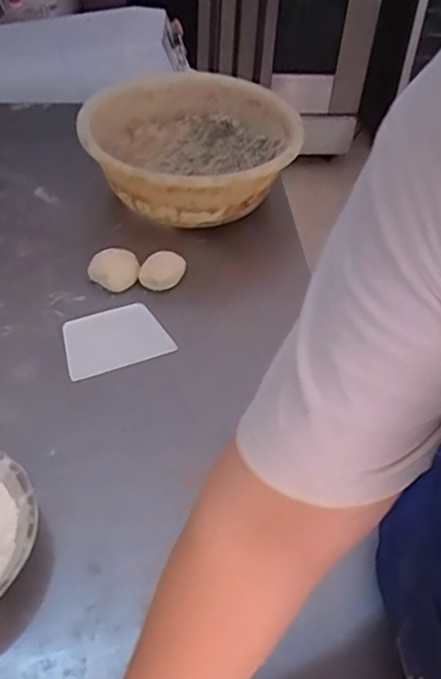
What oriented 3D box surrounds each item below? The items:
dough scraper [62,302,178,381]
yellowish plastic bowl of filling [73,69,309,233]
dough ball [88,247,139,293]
[{"bbox_3d":[-0.135,-0.002,0.795,0.129,0.005,0.095,-18,53,-21],"label":"dough scraper"},{"bbox_3d":[-0.054,-0.301,1.005,0.329,0.126,0.334,2,47,-2],"label":"yellowish plastic bowl of filling"},{"bbox_3d":[-0.143,-0.097,0.861,0.060,0.028,0.063,2,47,-2],"label":"dough ball"}]

